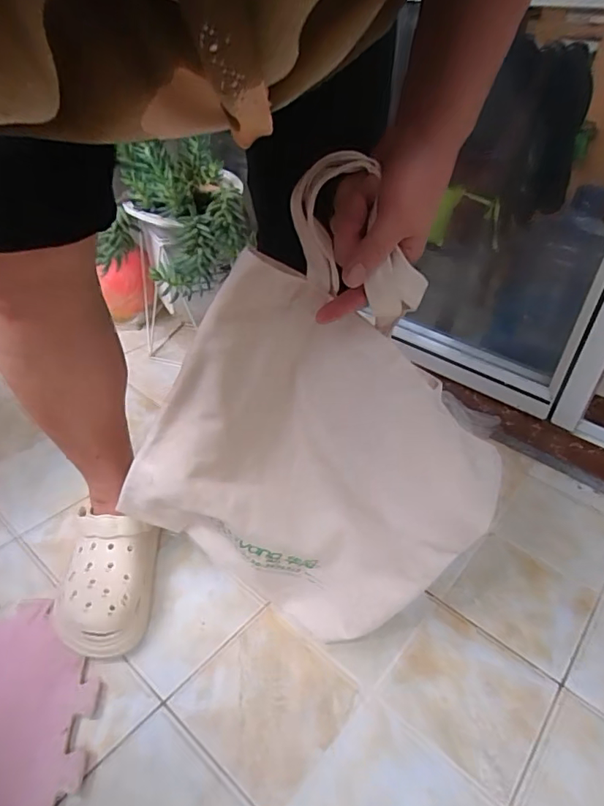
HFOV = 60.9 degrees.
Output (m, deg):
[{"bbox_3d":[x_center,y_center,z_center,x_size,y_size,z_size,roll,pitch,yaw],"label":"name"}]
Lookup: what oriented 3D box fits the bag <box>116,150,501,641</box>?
[{"bbox_3d":[0.013,0.021,0.476,0.318,0.419,0.134,15,39,12],"label":"bag"}]

